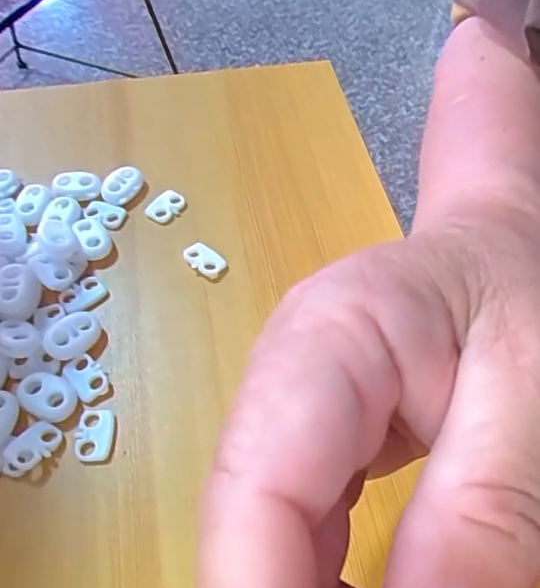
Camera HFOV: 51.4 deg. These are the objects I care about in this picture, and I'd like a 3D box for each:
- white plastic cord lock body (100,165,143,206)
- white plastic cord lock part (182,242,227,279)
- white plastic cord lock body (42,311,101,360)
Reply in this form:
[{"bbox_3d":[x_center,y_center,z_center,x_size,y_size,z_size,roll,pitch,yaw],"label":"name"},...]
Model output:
[{"bbox_3d":[-0.068,-0.051,0.262,0.014,0.008,0.021,34,61,20],"label":"white plastic cord lock body"},{"bbox_3d":[-0.028,-0.014,0.241,0.019,0.005,0.011,35,61,21],"label":"white plastic cord lock part"},{"bbox_3d":[-0.075,0.016,0.215,0.015,0.007,0.021,39,63,23],"label":"white plastic cord lock body"}]

